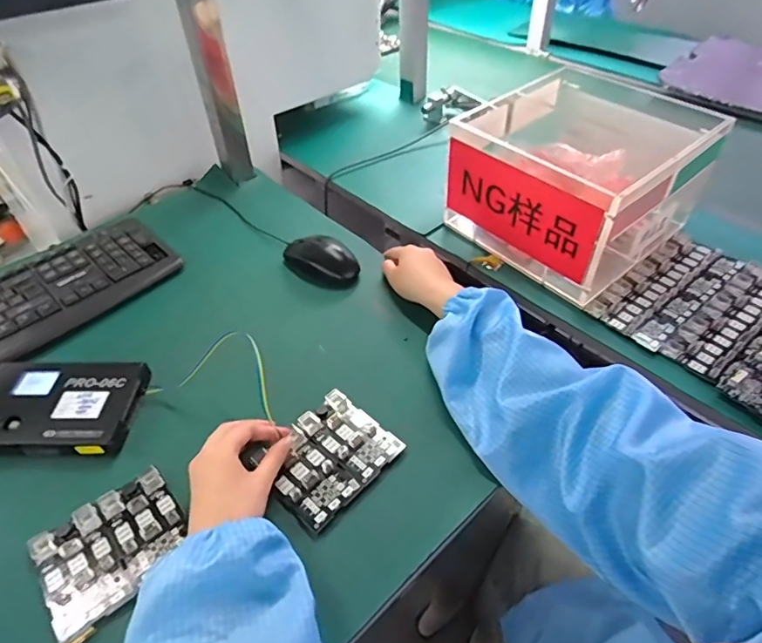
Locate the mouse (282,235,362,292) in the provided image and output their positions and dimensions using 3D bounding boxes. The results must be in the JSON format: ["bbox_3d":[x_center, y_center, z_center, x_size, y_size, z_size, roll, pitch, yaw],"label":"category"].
[{"bbox_3d":[-0.081,-0.087,0.672,0.113,0.035,0.062,25,52,24],"label":"mouse"}]

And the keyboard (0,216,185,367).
[{"bbox_3d":[-0.462,0.005,0.597,0.156,0.031,0.437,35,56,30],"label":"keyboard"}]

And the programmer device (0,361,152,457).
[{"bbox_3d":[-0.331,0.087,0.516,0.160,0.022,0.104,0,46,1],"label":"programmer device"}]

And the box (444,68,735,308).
[{"bbox_3d":[0.278,-0.208,0.732,0.295,0.180,0.282,-33,53,-26],"label":"box"}]

